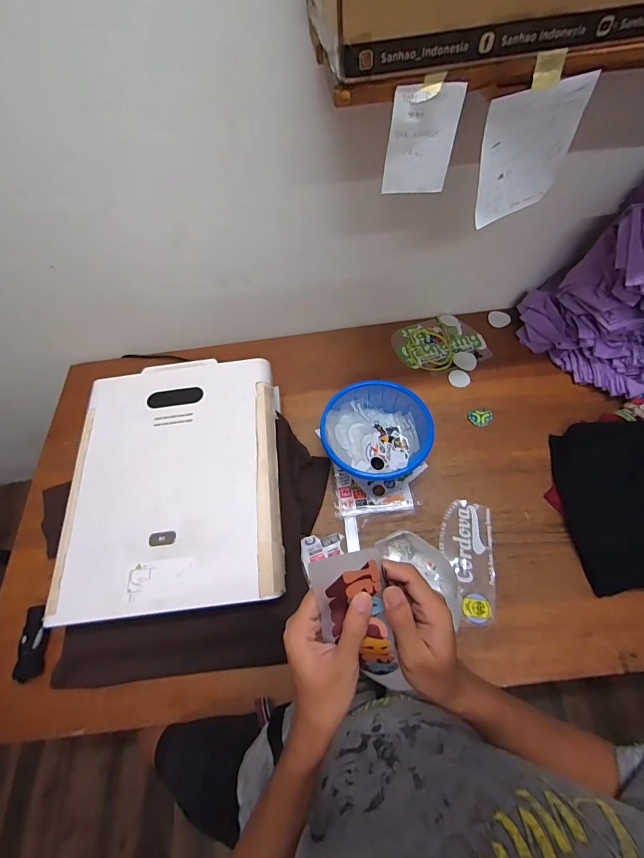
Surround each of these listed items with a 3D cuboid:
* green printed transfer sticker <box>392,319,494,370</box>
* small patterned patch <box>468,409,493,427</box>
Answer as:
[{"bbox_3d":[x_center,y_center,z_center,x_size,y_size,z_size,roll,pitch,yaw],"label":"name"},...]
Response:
[{"bbox_3d":[0.327,-0.241,1.040,0.238,0.007,0.170,-13,62,-2],"label":"green printed transfer sticker"},{"bbox_3d":[0.392,-0.028,0.914,0.057,0.005,0.046,-11,69,2],"label":"small patterned patch"}]

